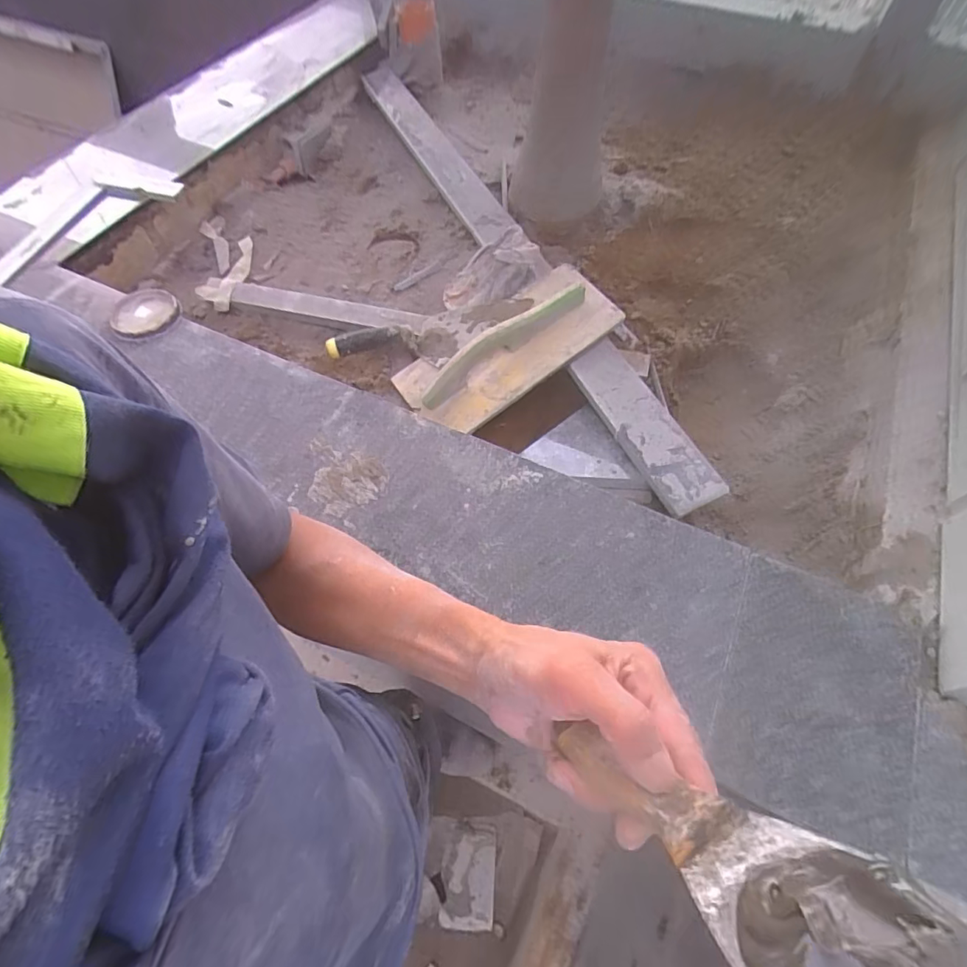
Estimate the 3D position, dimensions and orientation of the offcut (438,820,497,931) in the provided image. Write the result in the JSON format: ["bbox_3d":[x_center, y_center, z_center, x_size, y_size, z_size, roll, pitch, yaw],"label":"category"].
[{"bbox_3d":[-0.039,1.024,1.325,0.135,0.020,0.223,4,60,2],"label":"offcut"}]

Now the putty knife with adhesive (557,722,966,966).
[{"bbox_3d":[0.087,0.143,0.210,0.066,0.157,0.028,-43,108,-20],"label":"putty knife with adhesive"}]

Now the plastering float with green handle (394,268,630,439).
[{"bbox_3d":[0.033,-0.207,0.739,0.327,0.059,0.155,-34,66,-3],"label":"plastering float with green handle"}]

